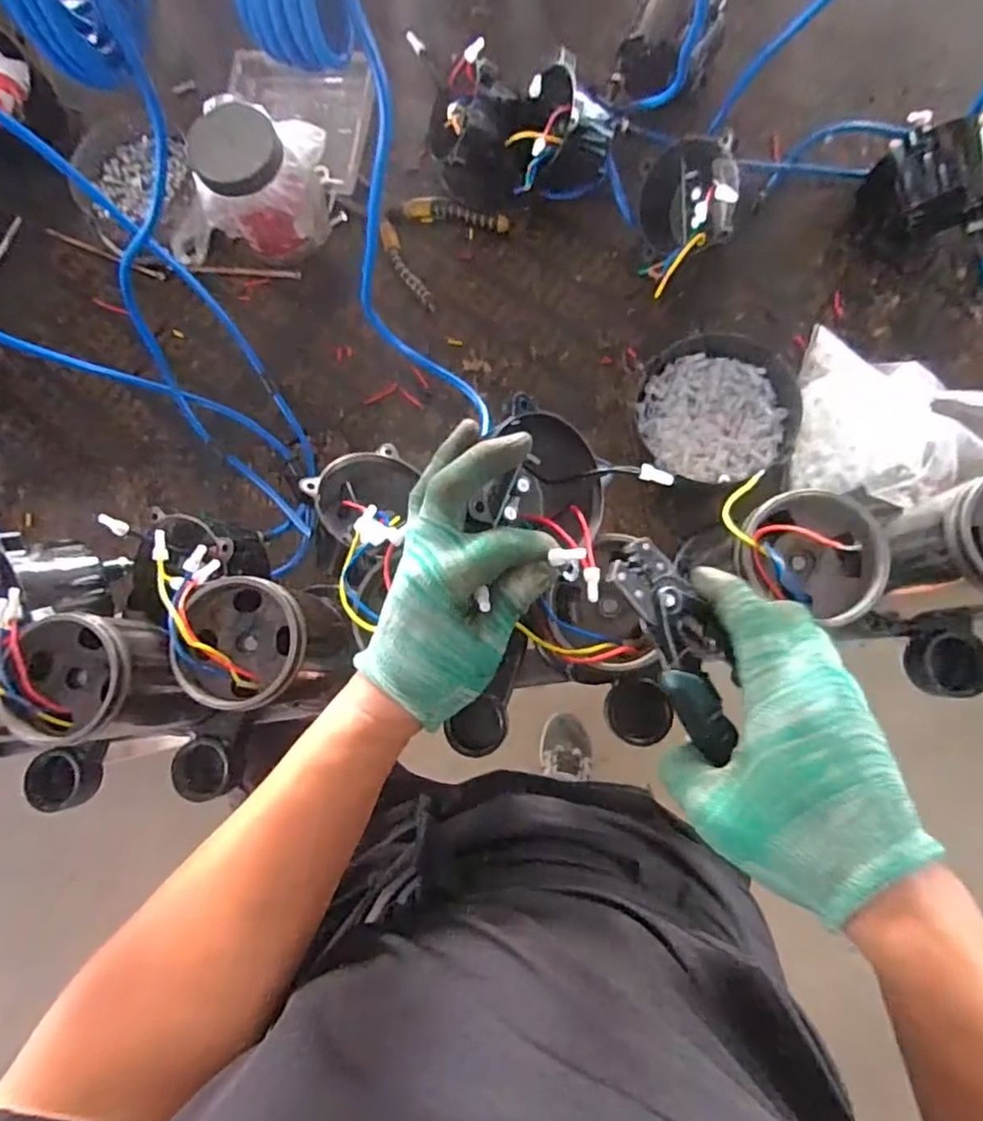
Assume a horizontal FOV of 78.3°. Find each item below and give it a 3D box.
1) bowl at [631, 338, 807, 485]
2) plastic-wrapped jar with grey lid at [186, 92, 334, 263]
[{"bbox_3d":[0.211,-0.141,0.575,0.136,0.047,0.135,-1,81,5],"label":"bowl"},{"bbox_3d":[-0.225,-0.379,0.604,0.107,0.122,0.112,-1,81,5],"label":"plastic-wrapped jar with grey lid"}]

